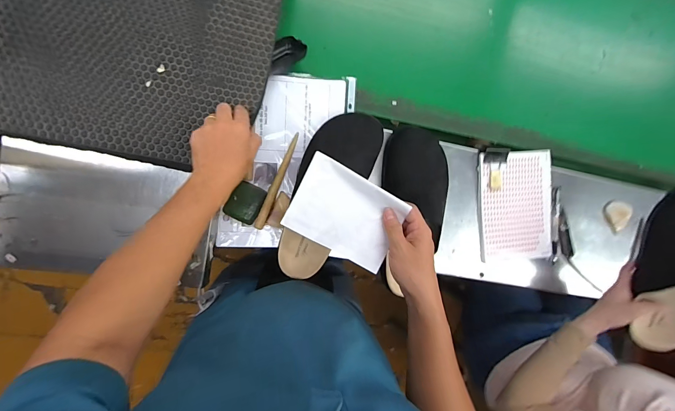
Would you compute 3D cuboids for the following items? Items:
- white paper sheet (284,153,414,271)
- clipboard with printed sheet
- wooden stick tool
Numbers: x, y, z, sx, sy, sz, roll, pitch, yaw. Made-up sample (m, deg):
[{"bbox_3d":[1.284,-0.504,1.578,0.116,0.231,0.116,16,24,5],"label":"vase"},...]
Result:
[{"bbox_3d":[0.010,0.011,0.431,0.146,0.012,0.109,30,95,8],"label":"white paper sheet"},{"bbox_3d":[0.352,-0.001,0.619,0.157,0.014,0.212,-3,94,-9],"label":"clipboard with printed sheet"},{"bbox_3d":[-0.103,-0.043,0.548,0.015,0.018,0.174,22,90,-10],"label":"wooden stick tool"}]

